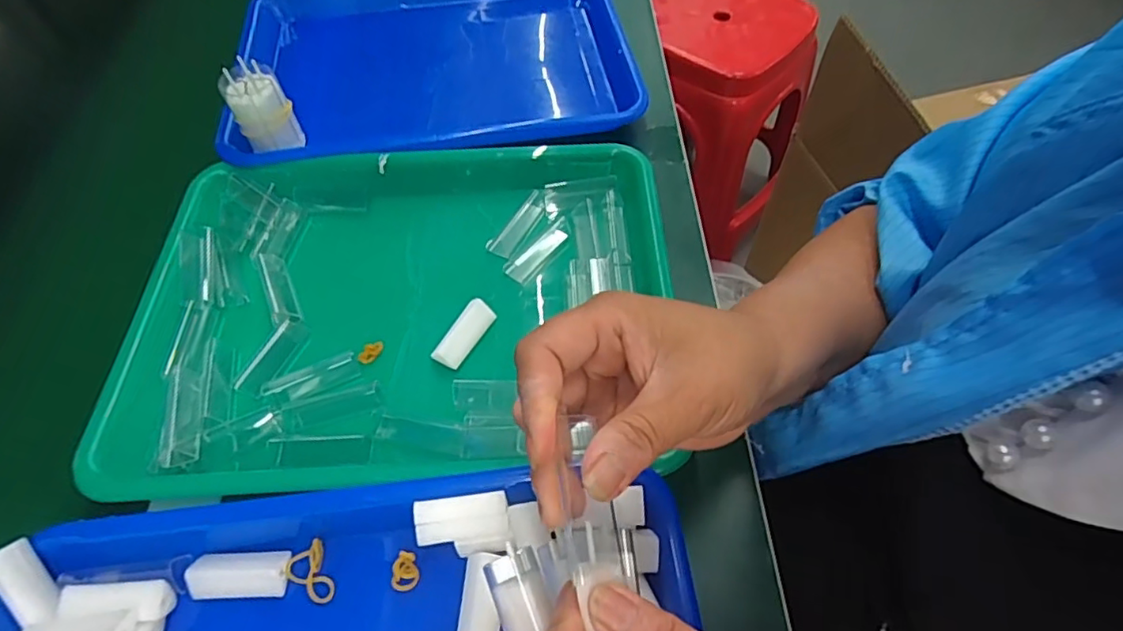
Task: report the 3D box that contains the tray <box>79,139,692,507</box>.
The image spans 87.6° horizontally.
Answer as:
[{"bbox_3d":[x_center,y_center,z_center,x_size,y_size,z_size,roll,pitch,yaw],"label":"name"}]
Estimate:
[{"bbox_3d":[-0.099,-0.009,0.383,0.339,0.034,0.247,-3,57,0],"label":"tray"}]

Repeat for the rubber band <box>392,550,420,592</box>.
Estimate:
[{"bbox_3d":[-0.079,0.130,0.297,0.013,0.004,0.018,-7,57,-3],"label":"rubber band"}]

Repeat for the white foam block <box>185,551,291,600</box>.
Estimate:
[{"bbox_3d":[-0.162,0.129,0.295,0.045,0.014,0.022,-2,57,1],"label":"white foam block"}]

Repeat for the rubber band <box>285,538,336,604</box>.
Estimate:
[{"bbox_3d":[-0.128,0.132,0.297,0.020,0.010,0.029,-21,59,-11],"label":"rubber band"}]

